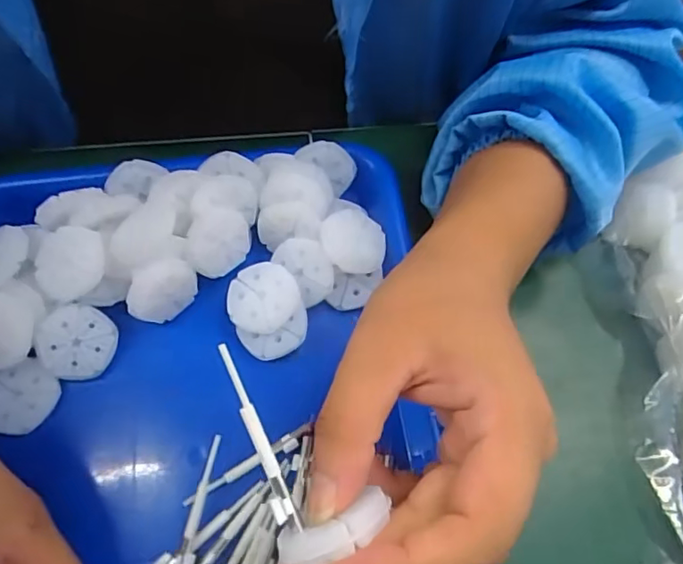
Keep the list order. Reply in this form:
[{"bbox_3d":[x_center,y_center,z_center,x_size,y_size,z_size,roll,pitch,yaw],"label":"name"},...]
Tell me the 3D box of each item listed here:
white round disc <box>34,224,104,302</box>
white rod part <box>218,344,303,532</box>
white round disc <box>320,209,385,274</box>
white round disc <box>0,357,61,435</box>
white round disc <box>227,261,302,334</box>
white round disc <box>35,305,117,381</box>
[{"bbox_3d":[-0.141,-0.012,0.287,0.035,0.008,0.039,-38,72,-17],"label":"white round disc"},{"bbox_3d":[-0.028,0.051,0.187,0.005,0.004,0.065,-23,83,-13],"label":"white rod part"},{"bbox_3d":[0.006,-0.023,0.308,0.035,0.008,0.035,1,65,-2],"label":"white round disc"},{"bbox_3d":[-0.164,0.057,0.284,0.036,0.008,0.035,1,65,-2],"label":"white round disc"},{"bbox_3d":[-0.042,0.007,0.297,0.037,0.004,0.036,1,65,-2],"label":"white round disc"},{"bbox_3d":[-0.138,0.031,0.292,0.037,0.004,0.037,8,82,-20],"label":"white round disc"}]

